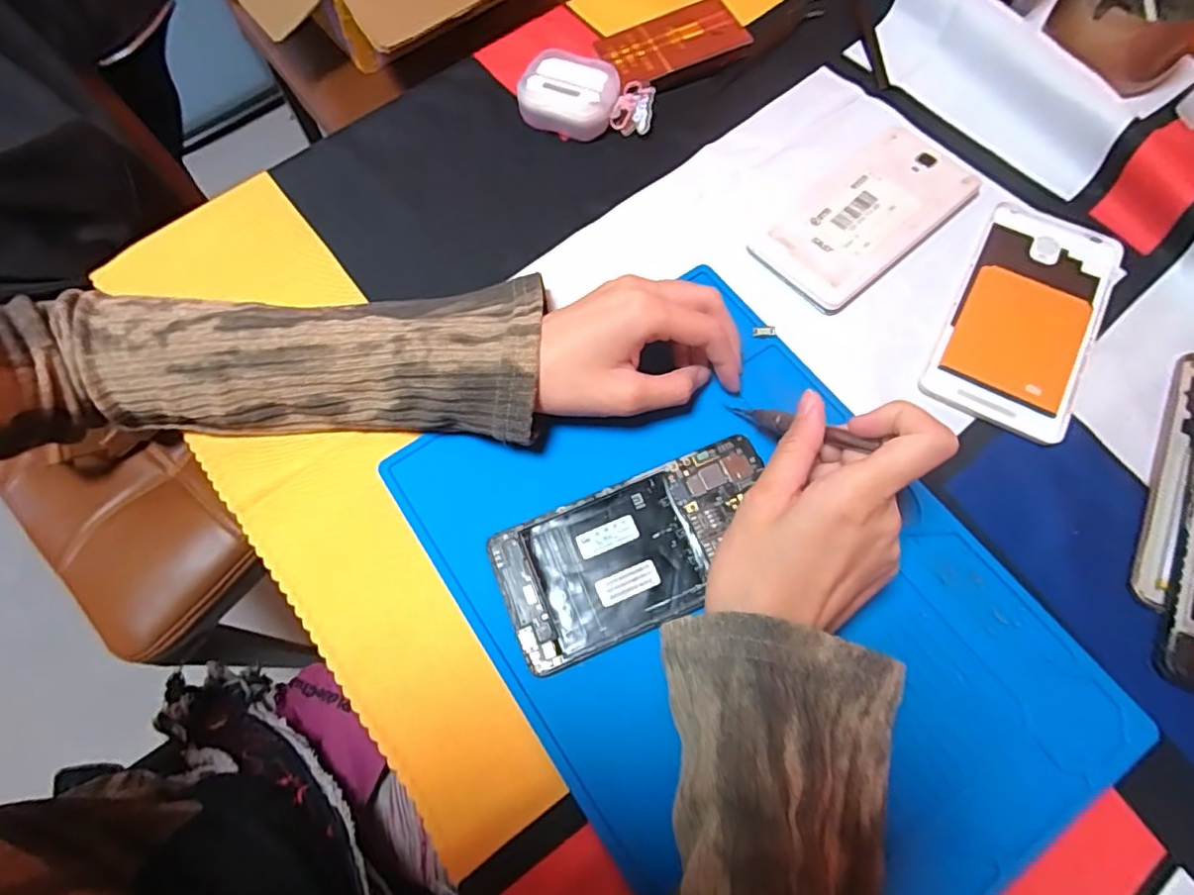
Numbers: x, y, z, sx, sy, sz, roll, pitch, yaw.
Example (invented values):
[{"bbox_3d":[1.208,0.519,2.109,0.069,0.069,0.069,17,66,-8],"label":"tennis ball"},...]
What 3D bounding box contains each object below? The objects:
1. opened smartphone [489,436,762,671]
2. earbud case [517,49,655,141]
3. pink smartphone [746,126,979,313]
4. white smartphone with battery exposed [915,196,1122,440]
[{"bbox_3d":[0.023,0.052,0.305,0.143,0.008,0.072,-22,68,-6],"label":"opened smartphone"},{"bbox_3d":[-0.006,-0.238,0.417,0.086,0.027,0.050,23,71,12],"label":"earbud case"},{"bbox_3d":[0.169,-0.144,0.380,0.141,0.011,0.073,-40,71,-13],"label":"pink smartphone"},{"bbox_3d":[0.250,-0.079,0.353,0.075,0.004,0.154,28,72,13],"label":"white smartphone with battery exposed"}]

